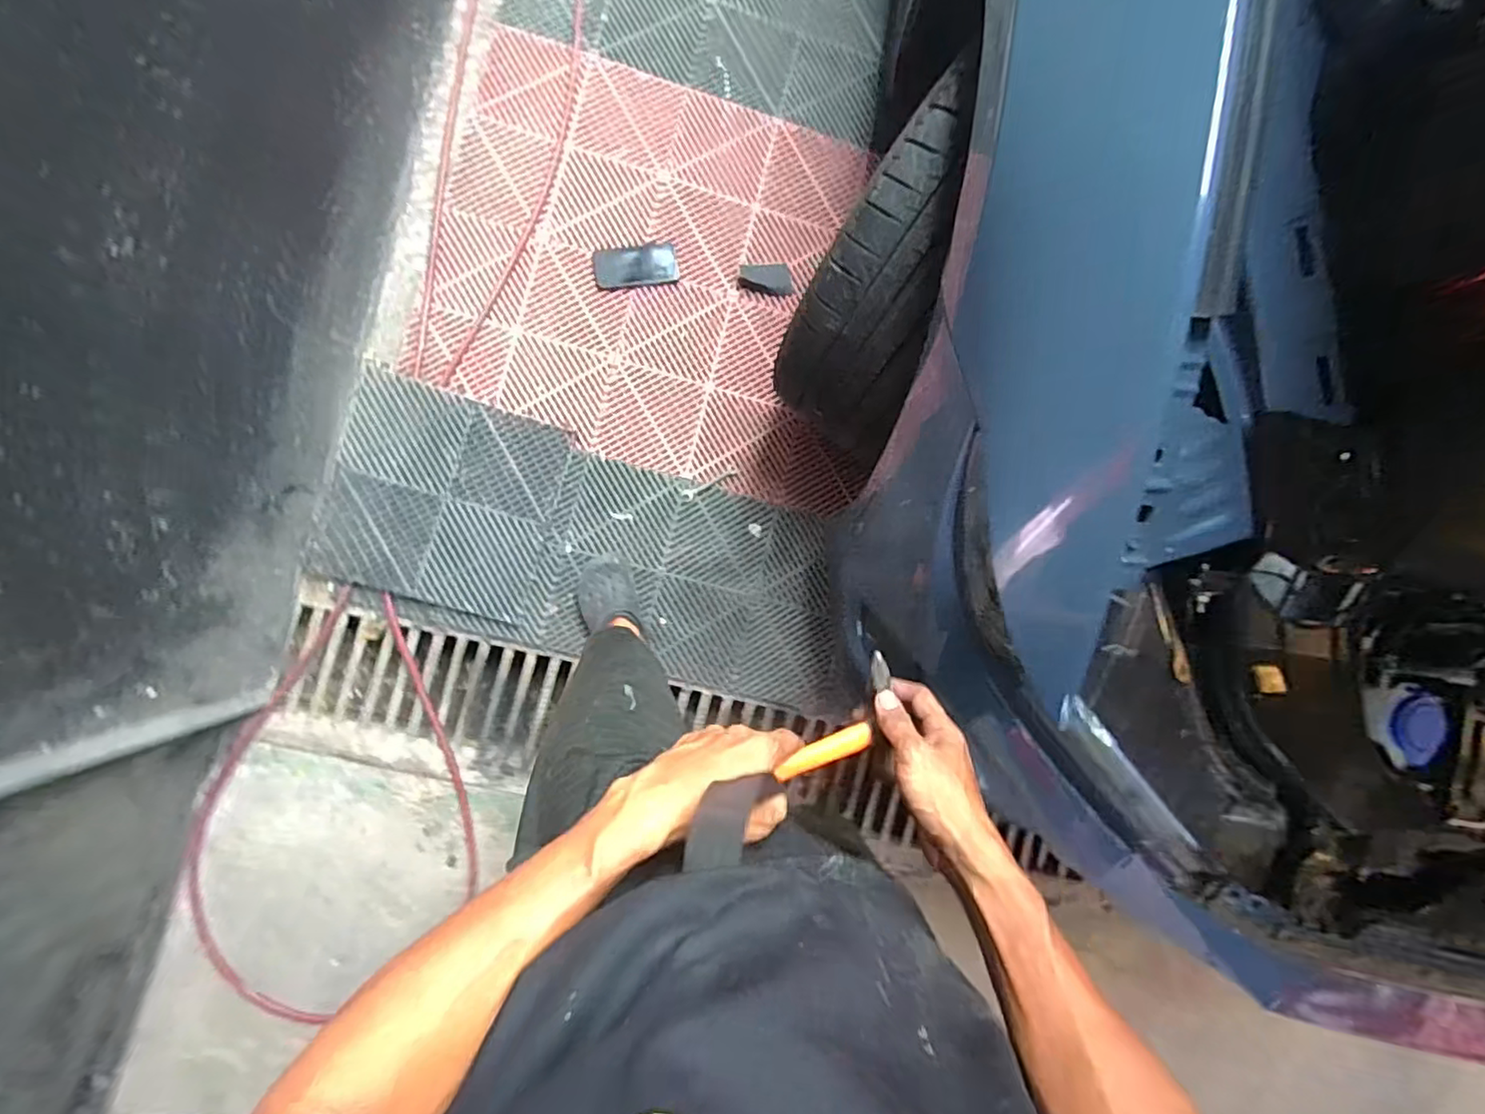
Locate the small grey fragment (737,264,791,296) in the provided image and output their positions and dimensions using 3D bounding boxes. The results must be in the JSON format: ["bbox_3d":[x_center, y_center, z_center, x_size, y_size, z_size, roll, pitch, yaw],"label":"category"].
[{"bbox_3d":[0.050,-0.596,1.331,0.115,0.013,0.063,6,87,-7],"label":"small grey fragment"}]

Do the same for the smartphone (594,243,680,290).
[{"bbox_3d":[-0.220,-0.603,1.295,0.169,0.007,0.085,-10,89,-7],"label":"smartphone"}]

